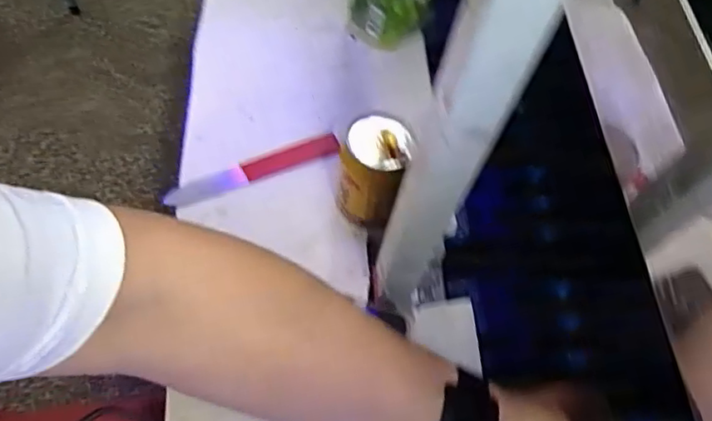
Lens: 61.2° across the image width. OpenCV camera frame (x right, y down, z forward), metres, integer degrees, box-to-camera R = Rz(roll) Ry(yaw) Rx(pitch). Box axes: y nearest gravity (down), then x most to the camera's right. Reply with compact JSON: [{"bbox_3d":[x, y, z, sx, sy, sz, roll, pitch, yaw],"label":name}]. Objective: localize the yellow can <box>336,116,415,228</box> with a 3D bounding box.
[{"bbox_3d":[0.016,-0.027,0.525,0.055,0.101,0.062,17,57,6],"label":"yellow can"}]

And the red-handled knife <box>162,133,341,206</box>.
[{"bbox_3d":[-0.095,-0.037,0.572,0.168,0.015,0.025,-20,61,-17],"label":"red-handled knife"}]

